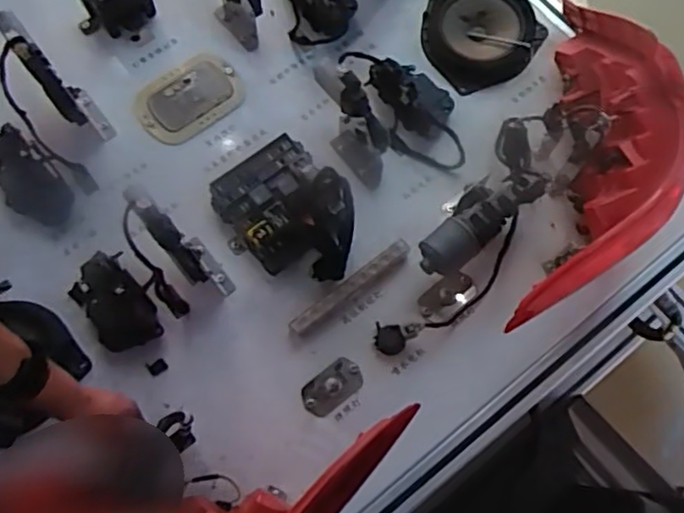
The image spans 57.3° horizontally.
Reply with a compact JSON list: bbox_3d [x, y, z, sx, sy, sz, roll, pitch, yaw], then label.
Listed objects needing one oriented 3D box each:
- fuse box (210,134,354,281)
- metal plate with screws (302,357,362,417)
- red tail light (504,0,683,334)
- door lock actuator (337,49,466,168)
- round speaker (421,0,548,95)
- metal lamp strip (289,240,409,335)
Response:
[{"bbox_3d":[-0.074,-0.060,0.848,0.152,0.090,0.205,-36,76,-11],"label":"fuse box"},{"bbox_3d":[-0.011,0.170,0.818,0.085,0.015,0.047,-39,77,-11],"label":"metal plate with screws"},{"bbox_3d":[0.322,-0.157,0.790,0.149,0.201,0.516,11,58,3],"label":"red tail light"},{"bbox_3d":[0.106,-0.217,0.913,0.115,0.061,0.207,-30,75,-9],"label":"door lock actuator"},{"bbox_3d":[0.214,-0.354,0.969,0.167,0.040,0.183,0,73,0],"label":"round speaker"},{"bbox_3d":[0.013,0.042,0.845,0.190,0.034,0.020,-37,76,-11],"label":"metal lamp strip"}]

